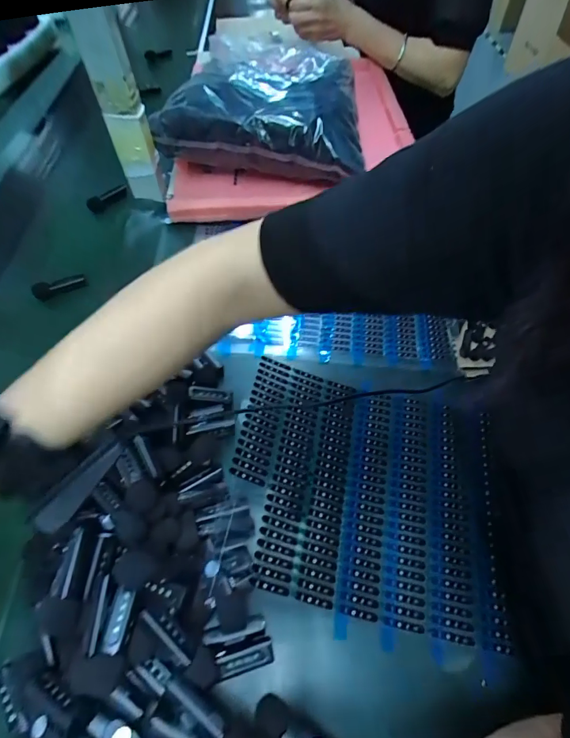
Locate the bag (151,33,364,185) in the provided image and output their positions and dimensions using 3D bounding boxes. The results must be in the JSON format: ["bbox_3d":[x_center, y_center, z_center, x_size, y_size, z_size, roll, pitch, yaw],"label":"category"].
[{"bbox_3d":[-0.028,-0.373,0.562,0.254,0.086,0.186,8,56,8],"label":"bag"}]

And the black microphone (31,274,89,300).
[{"bbox_3d":[-0.286,-0.106,0.504,0.062,0.018,0.019,-31,60,-17],"label":"black microphone"}]

